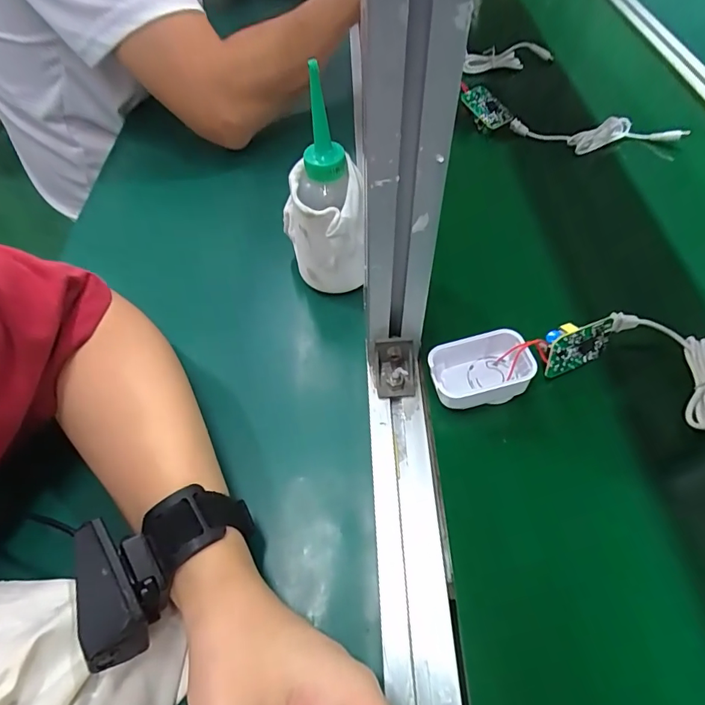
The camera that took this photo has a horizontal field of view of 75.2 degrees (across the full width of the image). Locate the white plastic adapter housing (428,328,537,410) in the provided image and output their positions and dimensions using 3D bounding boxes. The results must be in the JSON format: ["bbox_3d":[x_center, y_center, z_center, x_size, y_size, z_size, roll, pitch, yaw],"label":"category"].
[{"bbox_3d":[0.093,0.016,0.338,0.070,0.037,0.044,-12,55,-7],"label":"white plastic adapter housing"}]

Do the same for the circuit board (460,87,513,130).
[{"bbox_3d":[0.163,-0.297,0.555,0.040,0.011,0.059,-33,79,-2],"label":"circuit board"}]

